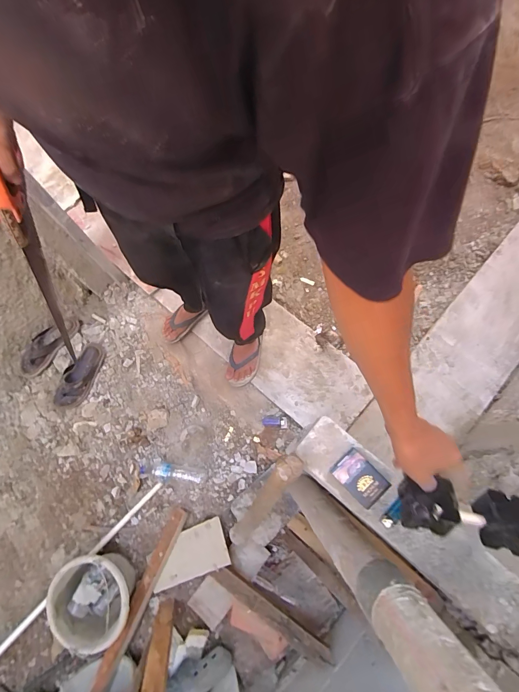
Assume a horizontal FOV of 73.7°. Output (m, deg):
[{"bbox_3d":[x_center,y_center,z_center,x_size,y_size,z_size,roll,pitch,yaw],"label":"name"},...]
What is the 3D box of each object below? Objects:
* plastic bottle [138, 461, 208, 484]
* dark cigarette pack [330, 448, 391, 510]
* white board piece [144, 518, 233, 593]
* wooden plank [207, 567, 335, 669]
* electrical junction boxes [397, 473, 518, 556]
[{"bbox_3d":[-0.315,0.464,1.260,0.229,0.068,0.063,9,76,7],"label":"plastic bottle"},{"bbox_3d":[0.180,0.237,0.618,0.062,0.020,0.089,-42,76,-8],"label":"dark cigarette pack"},{"bbox_3d":[-0.247,0.706,1.171,0.286,0.016,0.145,-25,59,4],"label":"white board piece"},{"bbox_3d":[0.025,0.791,1.028,0.409,0.029,0.055,17,76,32],"label":"wooden plank"},{"bbox_3d":[0.295,0.241,0.492,0.178,0.070,0.077,6,77,11],"label":"electrical junction boxes"}]

